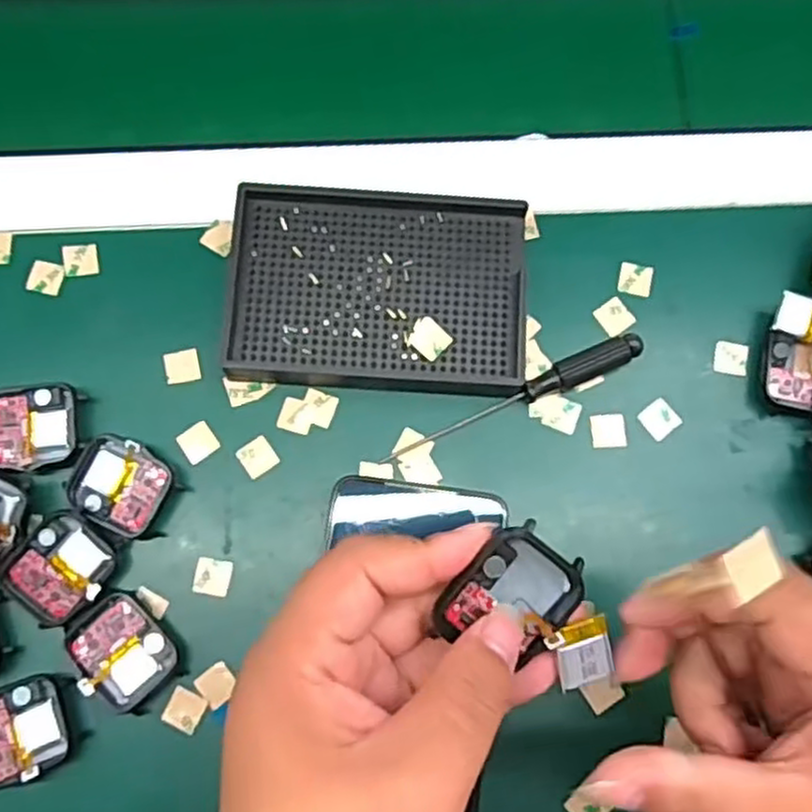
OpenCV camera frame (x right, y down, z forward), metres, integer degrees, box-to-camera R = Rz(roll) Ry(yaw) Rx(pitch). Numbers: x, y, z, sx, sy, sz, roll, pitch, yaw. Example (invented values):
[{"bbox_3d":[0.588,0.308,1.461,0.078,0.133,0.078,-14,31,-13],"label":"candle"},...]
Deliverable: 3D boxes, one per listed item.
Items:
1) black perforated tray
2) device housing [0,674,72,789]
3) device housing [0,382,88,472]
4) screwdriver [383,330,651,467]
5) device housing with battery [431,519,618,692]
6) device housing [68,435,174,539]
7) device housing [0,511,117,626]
[{"bbox_3d":[-0.013,-0.055,0.352,0.135,0.020,0.093,4,76,-1],"label":"black perforated tray"},{"bbox_3d":[-0.161,0.135,0.309,0.041,0.008,0.038,-17,78,-6],"label":"device housing"},{"bbox_3d":[-0.168,0.010,0.336,0.043,0.009,0.038,-7,77,-4],"label":"device housing"},{"bbox_3d":[0.050,-0.004,0.345,0.128,0.014,0.013,-23,78,-7],"label":"screwdriver"},{"bbox_3d":[0.043,0.064,0.237,0.058,0.018,0.039,25,77,4],"label":"device housing with battery"},{"bbox_3d":[-0.127,0.035,0.331,0.041,0.012,0.037,32,78,6],"label":"device housing"},{"bbox_3d":[-0.149,0.069,0.320,0.039,0.008,0.042,40,78,7],"label":"device housing"}]

